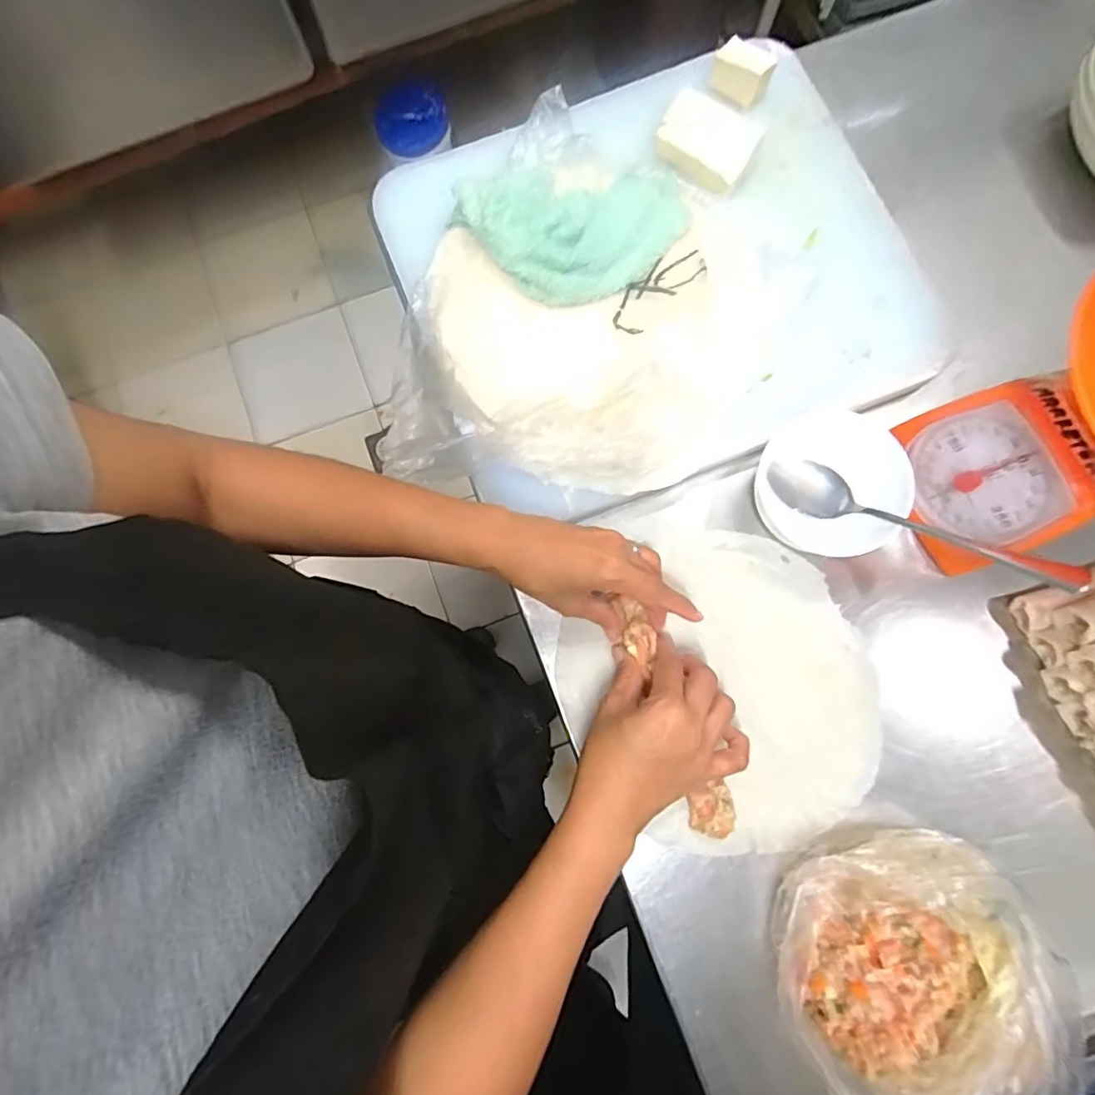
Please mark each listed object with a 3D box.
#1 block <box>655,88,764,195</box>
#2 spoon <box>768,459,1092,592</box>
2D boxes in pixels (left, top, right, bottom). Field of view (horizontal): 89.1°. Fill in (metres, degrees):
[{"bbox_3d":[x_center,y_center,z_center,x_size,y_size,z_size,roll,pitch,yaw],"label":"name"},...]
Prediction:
[{"bbox_3d":[0.127,-0.327,0.446,0.074,0.021,0.056,29,81,6],"label":"block"},{"bbox_3d":[0.248,-0.019,0.383,0.194,0.018,0.036,29,80,34],"label":"spoon"}]

